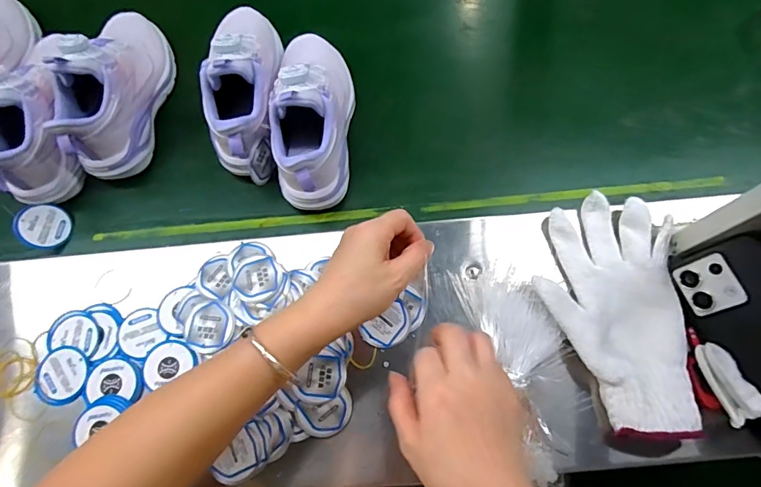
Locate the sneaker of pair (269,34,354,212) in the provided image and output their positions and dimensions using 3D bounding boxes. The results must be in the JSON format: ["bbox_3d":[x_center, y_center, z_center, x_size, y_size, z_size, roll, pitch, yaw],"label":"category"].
[{"bbox_3d":[-0.073,-0.142,0.464,0.077,0.099,0.195,2,72,1],"label":"sneaker of pair"}]

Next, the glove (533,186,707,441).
[{"bbox_3d":[0.209,0.058,0.404,0.122,0.022,0.210,0,71,0],"label":"glove"}]

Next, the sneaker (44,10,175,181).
[{"bbox_3d":[-0.288,-0.177,0.480,0.070,0.097,0.199,5,72,2],"label":"sneaker"}]

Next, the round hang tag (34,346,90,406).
[{"bbox_3d":[-0.290,0.120,0.409,0.048,0.007,0.047,0,75,0],"label":"round hang tag"}]

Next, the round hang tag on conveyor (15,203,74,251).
[{"bbox_3d":[-0.353,-0.018,0.472,0.004,0.051,0.046,-8,92,35],"label":"round hang tag on conveyor"}]

